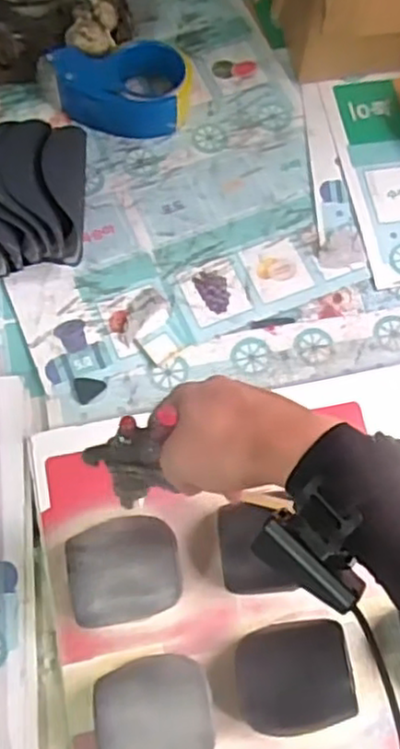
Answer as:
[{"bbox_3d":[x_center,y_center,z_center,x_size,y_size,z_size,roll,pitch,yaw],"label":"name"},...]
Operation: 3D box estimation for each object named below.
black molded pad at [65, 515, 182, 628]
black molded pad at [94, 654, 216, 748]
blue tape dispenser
[{"bbox_3d":[-0.063,0.167,0.601,0.093,0.046,0.088,-9,71,-6],"label":"black molded pad"},{"bbox_3d":[-0.037,0.272,0.565,0.089,0.042,0.082,-8,69,-5],"label":"black molded pad"},{"bbox_3d":[-0.091,-0.316,0.774,0.165,0.056,0.103,-6,69,-4],"label":"blue tape dispenser"}]

